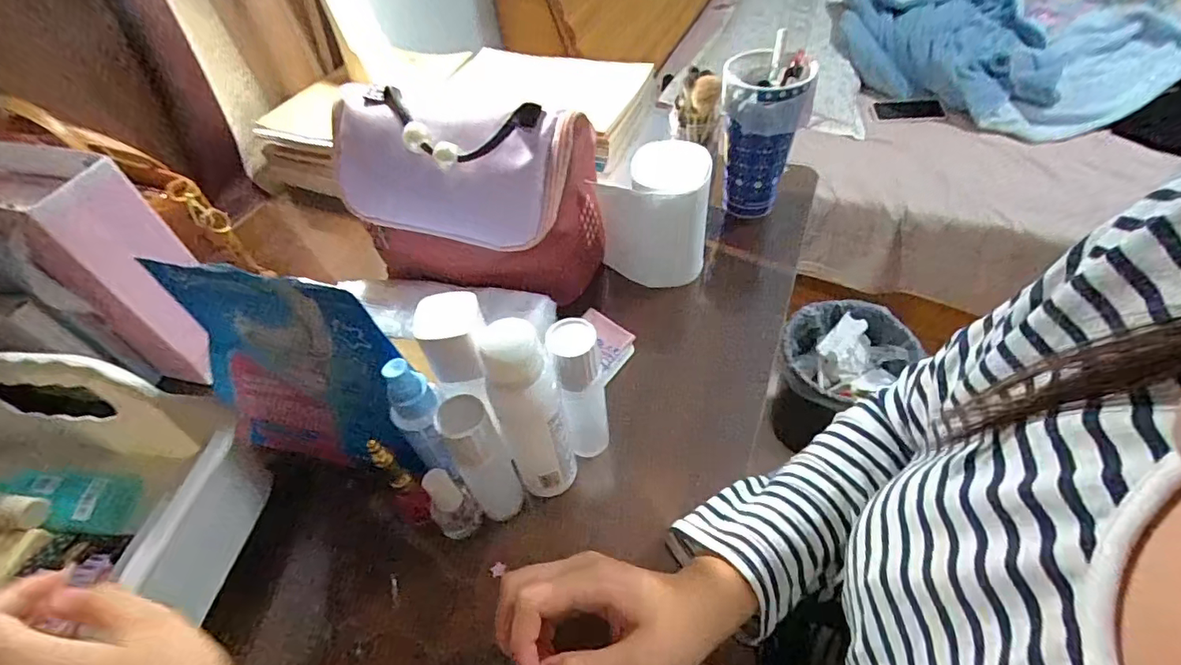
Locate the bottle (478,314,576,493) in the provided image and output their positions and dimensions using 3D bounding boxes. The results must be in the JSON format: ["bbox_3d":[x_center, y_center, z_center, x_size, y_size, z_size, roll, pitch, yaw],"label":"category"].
[{"bbox_3d":[-0.041,0.054,0.359,0.044,0.154,0.046,-16,51,-8],"label":"bottle"}]

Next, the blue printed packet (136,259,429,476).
[{"bbox_3d":[-0.223,0.033,0.385,0.183,0.166,0.057,13,53,16],"label":"blue printed packet"}]

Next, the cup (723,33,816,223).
[{"bbox_3d":[0.184,-0.214,0.574,0.086,0.168,0.081,-3,50,3],"label":"cup"}]

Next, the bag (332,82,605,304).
[{"bbox_3d":[-0.119,-0.129,0.503,0.242,0.179,0.115,6,51,10],"label":"bag"}]

